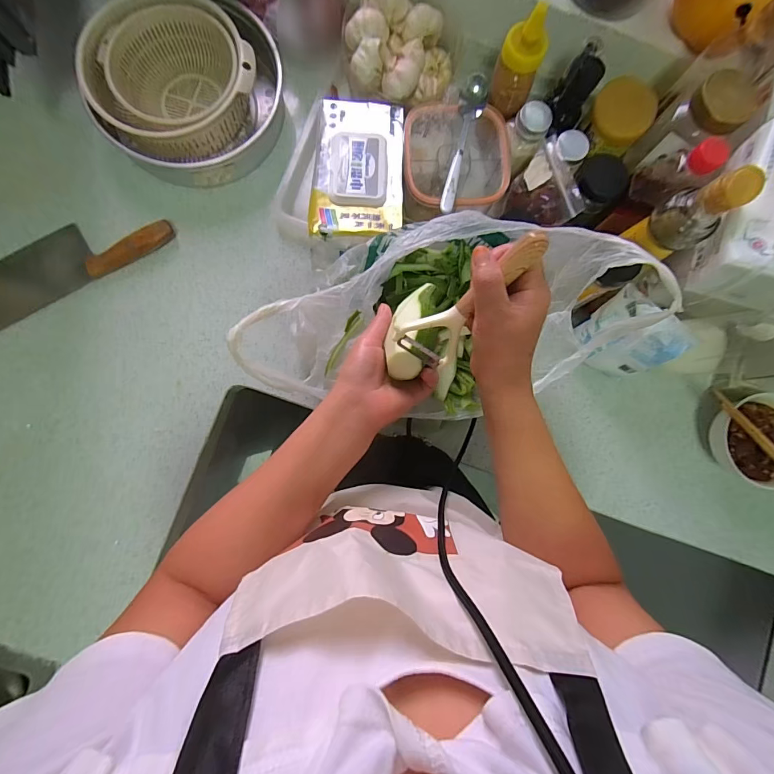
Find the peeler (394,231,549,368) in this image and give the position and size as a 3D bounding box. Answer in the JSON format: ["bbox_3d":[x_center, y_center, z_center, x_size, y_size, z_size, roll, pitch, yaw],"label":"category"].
[{"bbox_3d":[0.068,-0.068,0.324,0.050,0.036,0.140,48,121,1],"label":"peeler"}]

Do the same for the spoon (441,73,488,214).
[{"bbox_3d":[0.093,-0.300,0.504,0.032,0.033,0.174,15,84,-2],"label":"spoon"}]

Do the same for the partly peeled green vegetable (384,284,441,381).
[{"bbox_3d":[0.029,-0.063,0.384,0.041,0.034,0.106,17,62,-2],"label":"partly peeled green vegetable"}]

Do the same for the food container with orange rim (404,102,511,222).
[{"bbox_3d":[0.089,-0.307,0.557,0.141,0.089,0.138,-9,87,-4],"label":"food container with orange rim"}]

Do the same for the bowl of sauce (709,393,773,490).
[{"bbox_3d":[0.510,0.079,0.564,0.124,0.064,0.120,0,86,-3],"label":"bowl of sauce"}]

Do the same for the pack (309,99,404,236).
[{"bbox_3d":[-0.036,-0.286,0.512,0.112,0.047,0.205,3,86,-3],"label":"pack"}]

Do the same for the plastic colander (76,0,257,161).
[{"bbox_3d":[-0.289,-0.412,0.539,0.210,0.073,0.183,-39,89,-5],"label":"plastic colander"}]

